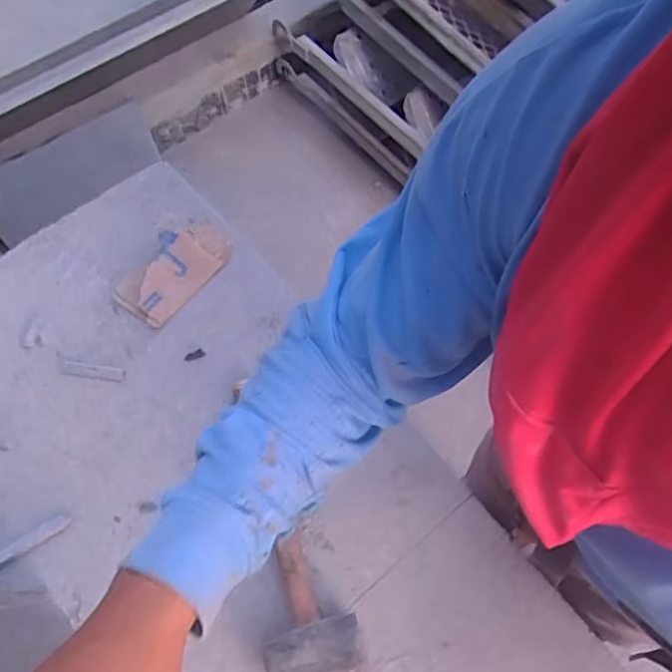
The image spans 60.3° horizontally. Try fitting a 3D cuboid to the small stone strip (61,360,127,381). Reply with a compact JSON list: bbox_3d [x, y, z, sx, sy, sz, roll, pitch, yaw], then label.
[{"bbox_3d":[-0.303,0.043,0.717,0.085,0.004,0.018,8,65,3],"label":"small stone strip"}]

